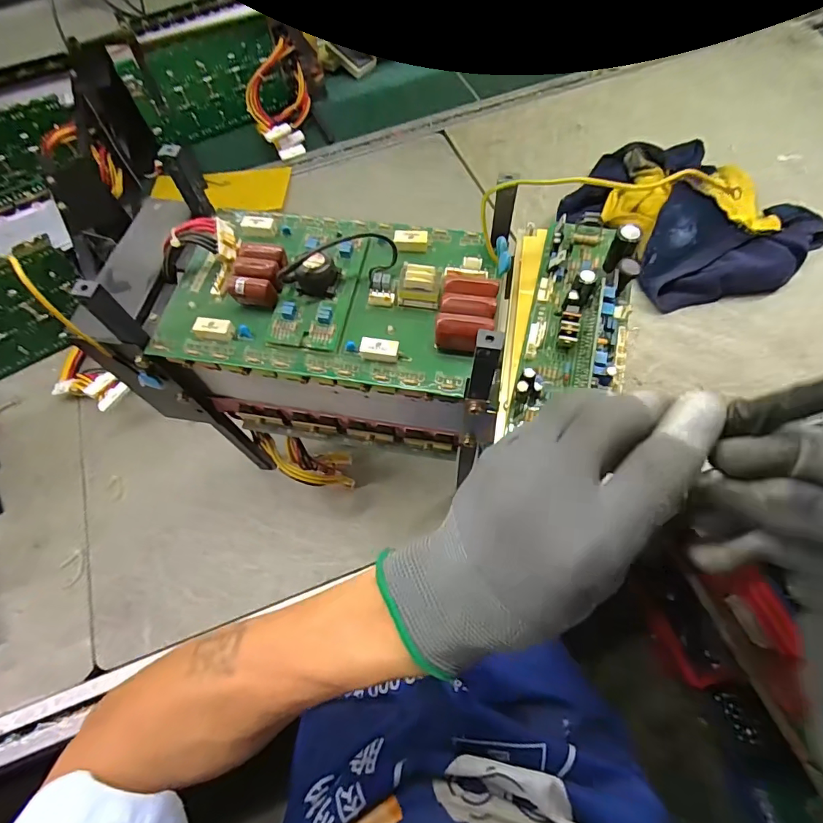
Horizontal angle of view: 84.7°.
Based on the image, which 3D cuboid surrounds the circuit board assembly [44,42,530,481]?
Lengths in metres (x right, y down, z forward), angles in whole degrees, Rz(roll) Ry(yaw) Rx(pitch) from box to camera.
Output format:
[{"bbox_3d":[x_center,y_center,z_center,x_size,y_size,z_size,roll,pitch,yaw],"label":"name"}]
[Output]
[{"bbox_3d":[-0.056,-0.042,0.362,0.297,0.212,0.143,8,64,7],"label":"circuit board assembly"}]

